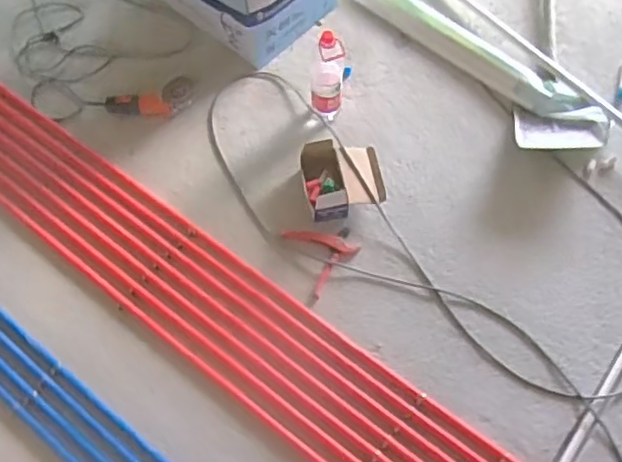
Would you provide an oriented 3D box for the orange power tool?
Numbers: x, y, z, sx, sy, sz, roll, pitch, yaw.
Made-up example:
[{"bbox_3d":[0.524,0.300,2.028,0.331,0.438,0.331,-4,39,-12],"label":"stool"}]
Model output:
[{"bbox_3d":[-0.479,-0.383,1.863,0.285,0.063,0.091,-5,62,15],"label":"orange power tool"}]

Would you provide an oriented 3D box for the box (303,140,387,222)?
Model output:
[{"bbox_3d":[0.089,-0.140,1.695,0.211,0.082,0.204,-9,63,-2],"label":"box"}]

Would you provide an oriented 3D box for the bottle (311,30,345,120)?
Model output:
[{"bbox_3d":[0.044,-0.408,1.716,0.087,0.306,0.088,1,63,3],"label":"bottle"}]

